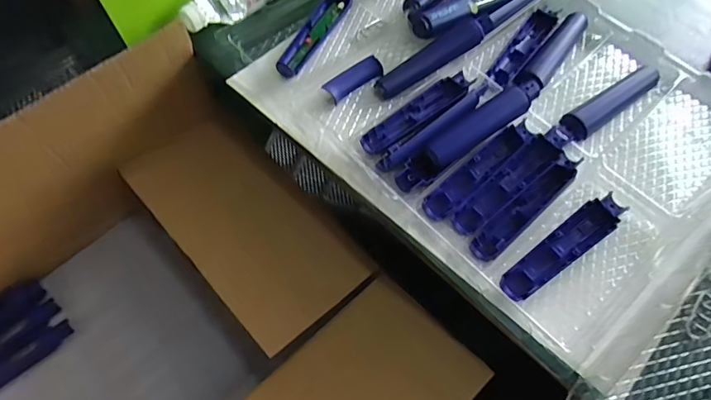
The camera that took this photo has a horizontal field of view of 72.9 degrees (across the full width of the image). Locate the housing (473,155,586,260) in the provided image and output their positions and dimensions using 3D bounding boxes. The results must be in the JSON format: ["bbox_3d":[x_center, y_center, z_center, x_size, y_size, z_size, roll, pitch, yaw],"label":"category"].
[{"bbox_3d":[0.185,0.003,0.508,0.154,0.017,0.030,-39,69,-18],"label":"housing"}]

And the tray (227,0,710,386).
[{"bbox_3d":[0.172,-0.133,0.605,0.555,0.069,0.441,41,70,19],"label":"tray"}]

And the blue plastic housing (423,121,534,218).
[{"bbox_3d":[0.141,-0.036,0.533,0.159,0.017,0.030,-39,69,-18],"label":"blue plastic housing"}]

